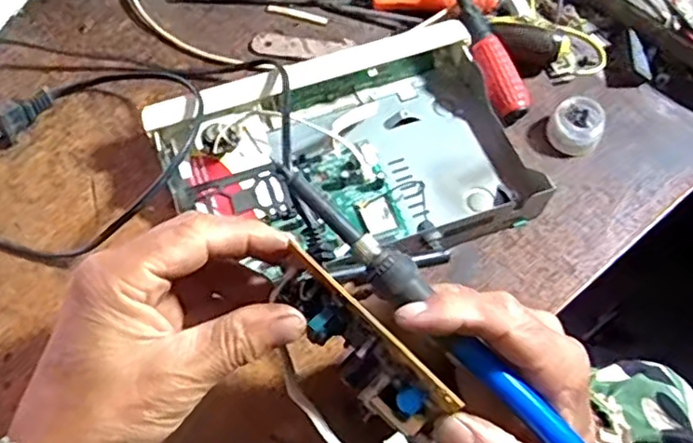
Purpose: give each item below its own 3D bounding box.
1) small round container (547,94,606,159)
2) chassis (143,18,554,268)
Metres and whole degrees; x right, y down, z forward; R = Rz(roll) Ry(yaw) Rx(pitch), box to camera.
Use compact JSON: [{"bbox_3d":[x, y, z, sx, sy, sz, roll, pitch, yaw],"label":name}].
[{"bbox_3d":[0.155,-0.065,0.430,0.033,0.020,0.035,-1,64,3],"label":"small round container"},{"bbox_3d":[0.001,-0.039,0.411,0.218,0.049,0.156,-21,64,-7],"label":"chassis"}]

